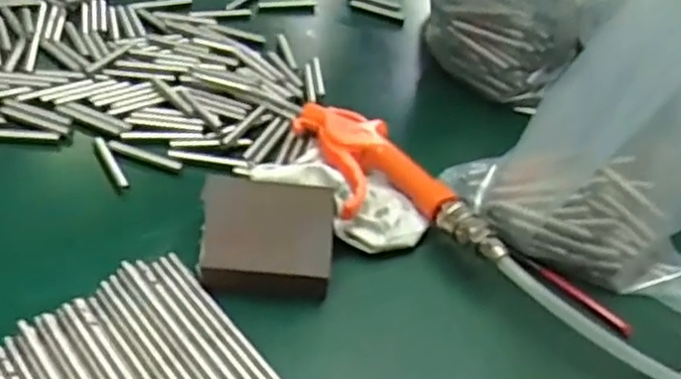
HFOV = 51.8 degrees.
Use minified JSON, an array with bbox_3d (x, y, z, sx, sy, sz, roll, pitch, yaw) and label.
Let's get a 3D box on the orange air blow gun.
[{"bbox_3d":[0.031,-0.003,0.470,0.081,0.033,0.171,-8,43,-18],"label":"orange air blow gun"}]

